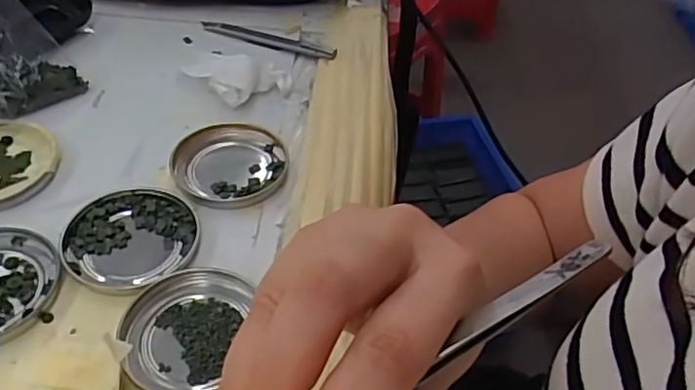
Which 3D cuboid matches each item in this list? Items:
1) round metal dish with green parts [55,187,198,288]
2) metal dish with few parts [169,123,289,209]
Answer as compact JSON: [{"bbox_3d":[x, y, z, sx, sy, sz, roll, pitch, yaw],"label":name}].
[{"bbox_3d":[-0.132,0.026,0.369,0.079,0.007,0.072,3,46,-3],"label":"round metal dish with green parts"},{"bbox_3d":[-0.082,-0.022,0.421,0.077,0.008,0.077,3,46,-3],"label":"metal dish with few parts"}]

